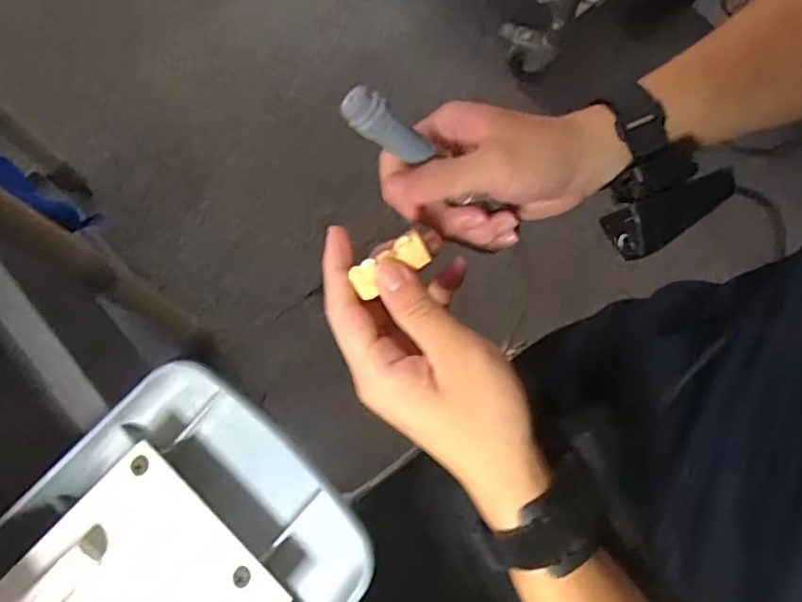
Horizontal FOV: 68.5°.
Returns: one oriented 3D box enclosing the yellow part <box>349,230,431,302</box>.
[{"bbox_3d":[-0.004,-0.019,0.293,0.038,0.008,0.017,-31,77,-1],"label":"yellow part"}]

